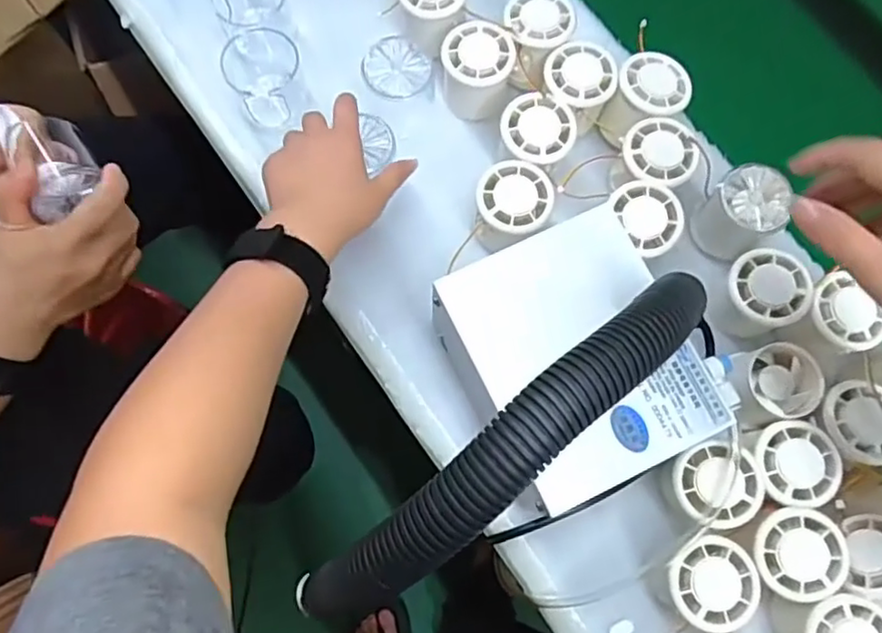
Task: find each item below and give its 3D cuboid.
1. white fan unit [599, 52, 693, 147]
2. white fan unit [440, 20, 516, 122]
[{"bbox_3d":[0.161,-0.170,0.508,0.061,0.046,0.059,0,75,-1],"label":"white fan unit"},{"bbox_3d":[0.030,-0.194,0.523,0.058,0.061,0.058,-1,75,-2],"label":"white fan unit"}]

